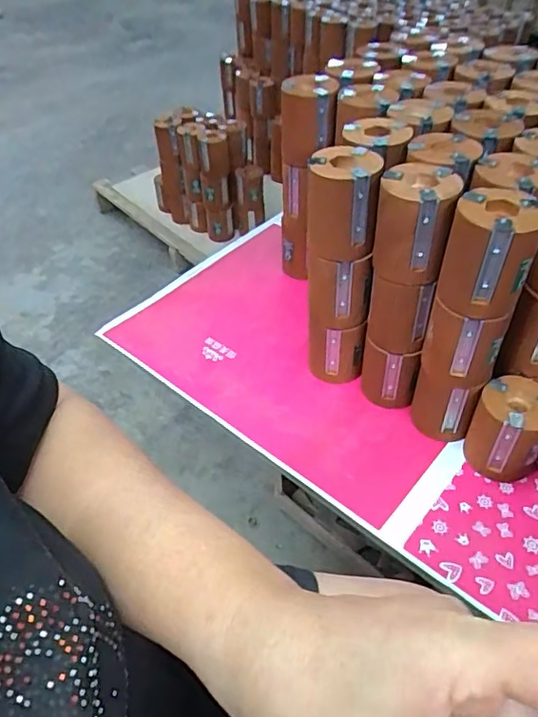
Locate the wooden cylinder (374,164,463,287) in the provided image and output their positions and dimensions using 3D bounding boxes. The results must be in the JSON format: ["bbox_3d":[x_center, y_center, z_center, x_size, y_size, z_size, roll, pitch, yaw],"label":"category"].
[{"bbox_3d":[0.153,-0.143,0.580,0.078,0.100,0.075,7,47,9],"label":"wooden cylinder"}]

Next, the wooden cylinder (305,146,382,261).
[{"bbox_3d":[0.082,-0.176,0.616,0.078,0.098,0.076,3,46,5],"label":"wooden cylinder"}]

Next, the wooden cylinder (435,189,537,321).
[{"bbox_3d":[0.216,-0.103,0.536,0.080,0.101,0.077,20,50,20],"label":"wooden cylinder"}]

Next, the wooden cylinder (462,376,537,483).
[{"bbox_3d":[0.280,0.083,0.634,0.083,0.101,0.081,-1,46,1],"label":"wooden cylinder"}]

